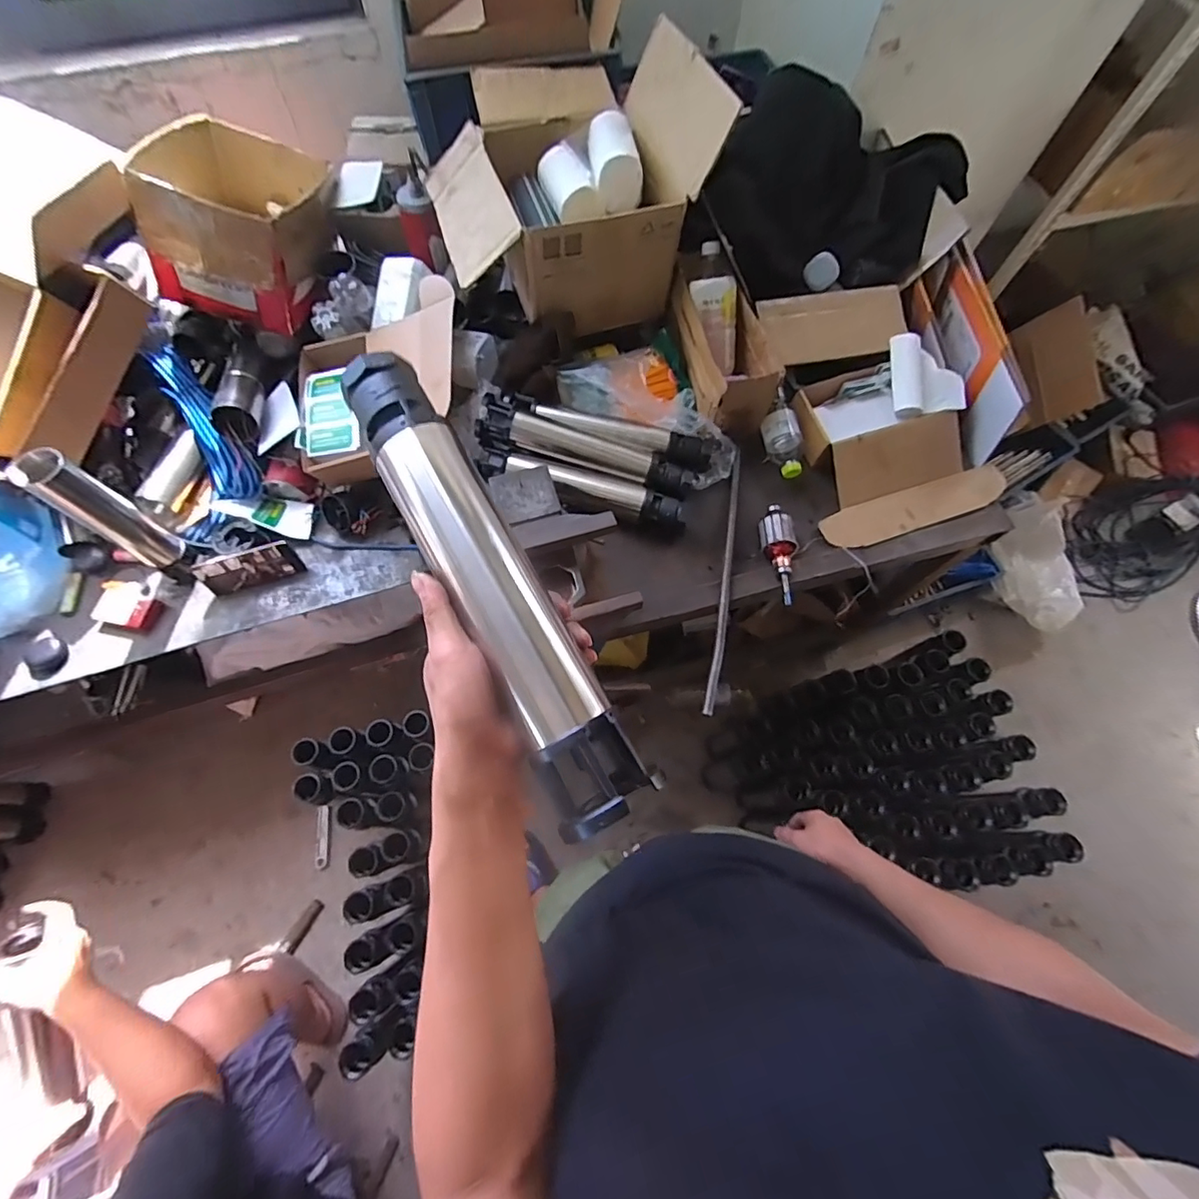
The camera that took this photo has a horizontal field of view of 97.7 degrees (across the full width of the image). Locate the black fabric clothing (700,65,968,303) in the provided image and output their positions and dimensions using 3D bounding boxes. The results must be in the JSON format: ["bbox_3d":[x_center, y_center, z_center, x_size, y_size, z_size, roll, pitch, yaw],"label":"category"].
[{"bbox_3d":[0.431,-0.751,0.955,0.447,0.186,0.385,15,67,5],"label":"black fabric clothing"}]

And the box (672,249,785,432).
[{"bbox_3d":[0.215,-0.452,0.908,0.128,0.110,0.281,-11,68,-6],"label":"box"}]

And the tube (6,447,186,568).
[{"bbox_3d":[-0.769,-0.134,0.820,0.070,0.229,0.063,31,70,11],"label":"tube"}]

